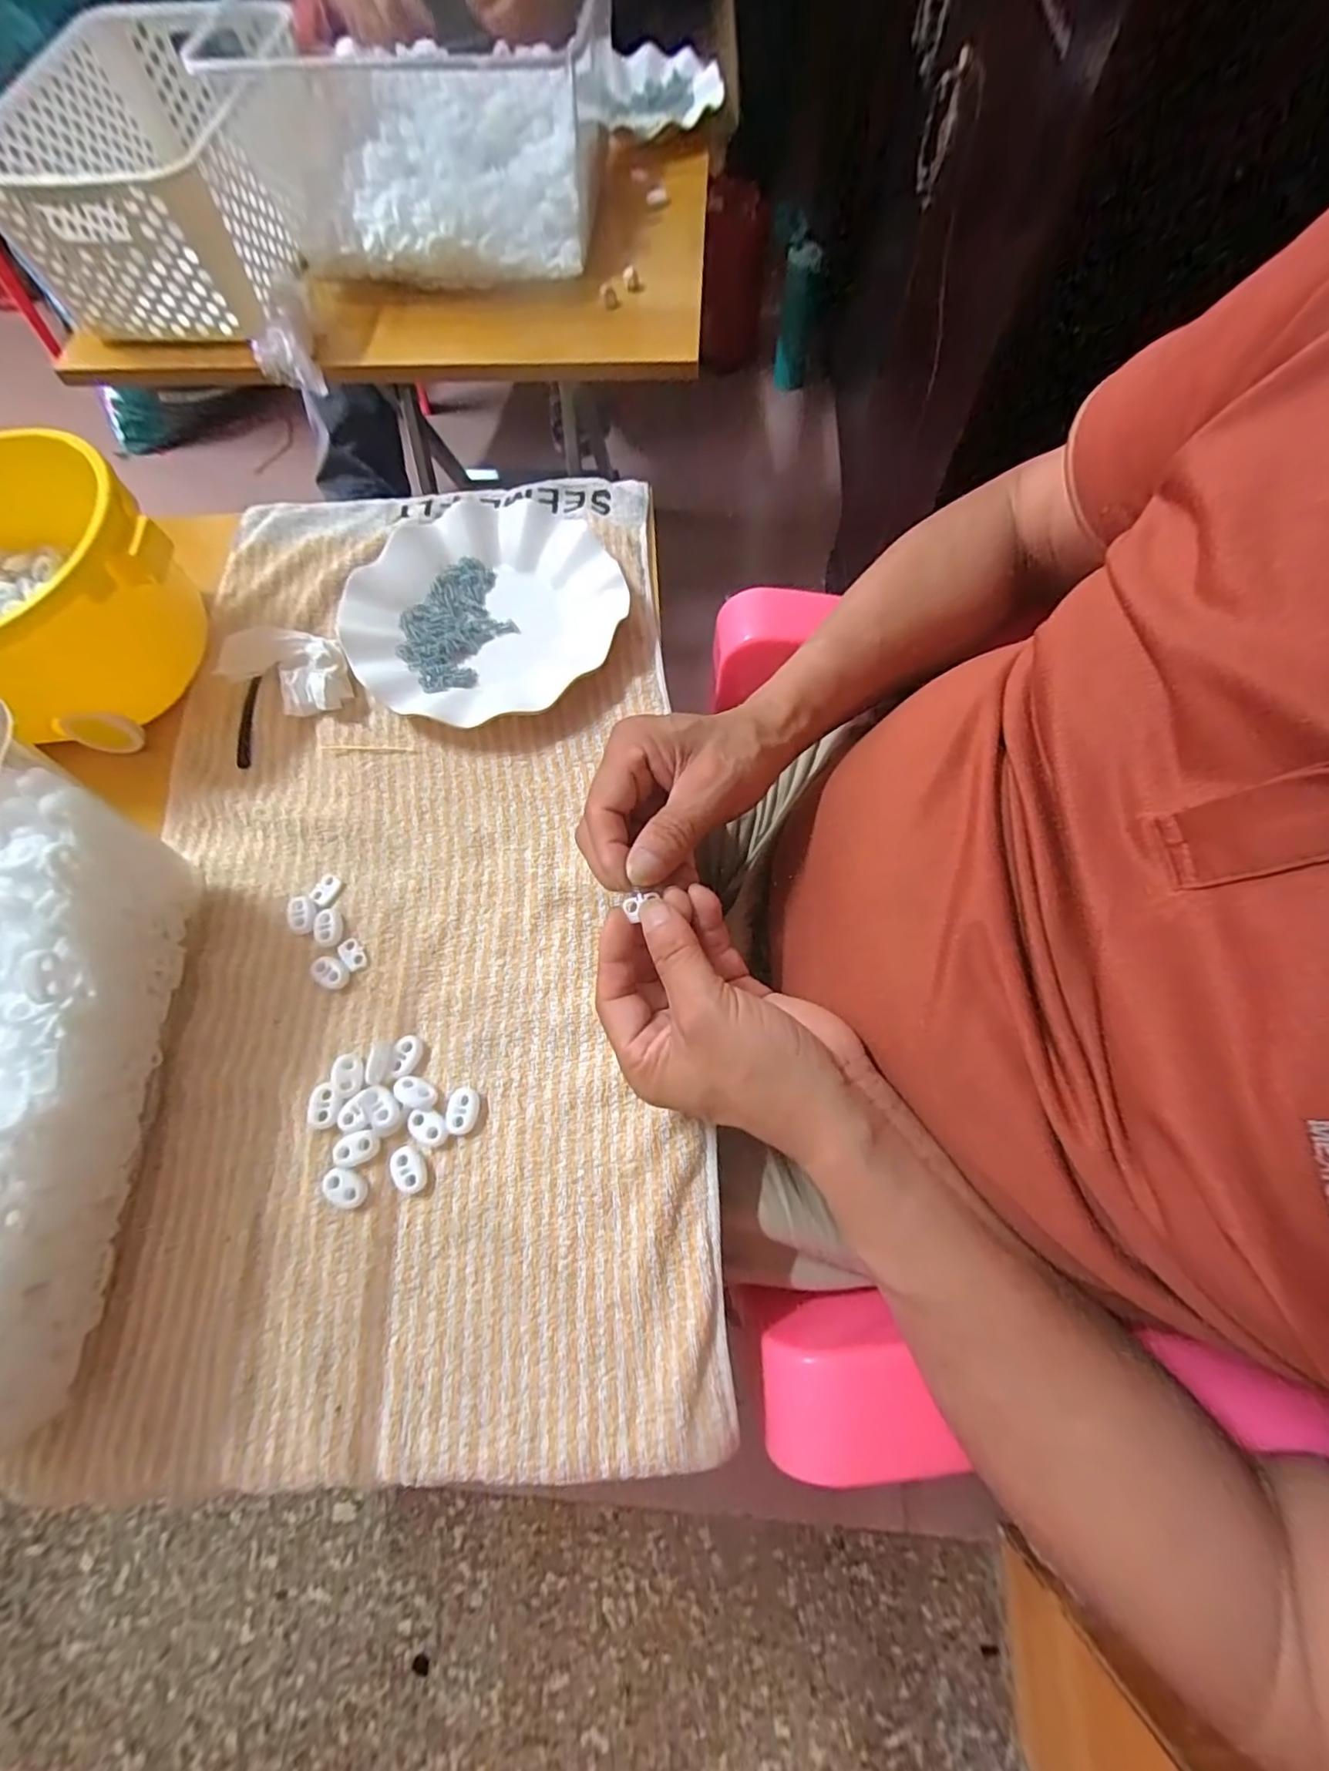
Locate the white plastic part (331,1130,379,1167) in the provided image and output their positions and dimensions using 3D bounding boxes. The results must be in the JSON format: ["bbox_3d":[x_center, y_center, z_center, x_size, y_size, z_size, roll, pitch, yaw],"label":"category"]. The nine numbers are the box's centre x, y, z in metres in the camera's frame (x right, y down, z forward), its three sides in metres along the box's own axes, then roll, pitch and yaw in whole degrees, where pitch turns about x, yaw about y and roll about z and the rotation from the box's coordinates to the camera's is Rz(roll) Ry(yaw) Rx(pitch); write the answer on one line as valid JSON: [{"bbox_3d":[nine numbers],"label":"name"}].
[{"bbox_3d":[-0.155,0.132,0.299,0.022,0.004,0.015,-14,69,-3],"label":"white plastic part"}]

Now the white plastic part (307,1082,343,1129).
[{"bbox_3d":[-0.174,0.113,0.305,0.016,0.004,0.021,6,69,5],"label":"white plastic part"}]

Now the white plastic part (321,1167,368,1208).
[{"bbox_3d":[-0.157,0.149,0.294,0.022,0.004,0.016,24,72,11],"label":"white plastic part"}]

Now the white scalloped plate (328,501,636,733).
[{"bbox_3d":[-0.127,-0.198,0.413,0.180,0.023,0.179,-1,69,2],"label":"white scalloped plate"}]

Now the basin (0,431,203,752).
[{"bbox_3d":[-0.410,-0.165,0.364,0.248,0.100,0.162,-3,69,1],"label":"basin"}]

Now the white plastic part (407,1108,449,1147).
[{"bbox_3d":[-0.120,0.122,0.301,0.022,0.004,0.015,30,73,13],"label":"white plastic part"}]

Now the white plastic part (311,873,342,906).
[{"bbox_3d":[-0.200,0.002,0.350,0.014,0.004,0.019,22,72,11],"label":"white plastic part"}]

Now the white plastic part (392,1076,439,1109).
[{"bbox_3d":[-0.128,0.106,0.305,0.022,0.006,0.014,18,71,9],"label":"white plastic part"}]

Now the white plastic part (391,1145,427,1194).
[{"bbox_3d":[-0.127,0.140,0.295,0.015,0.004,0.022,-27,70,-8],"label":"white plastic part"}]

